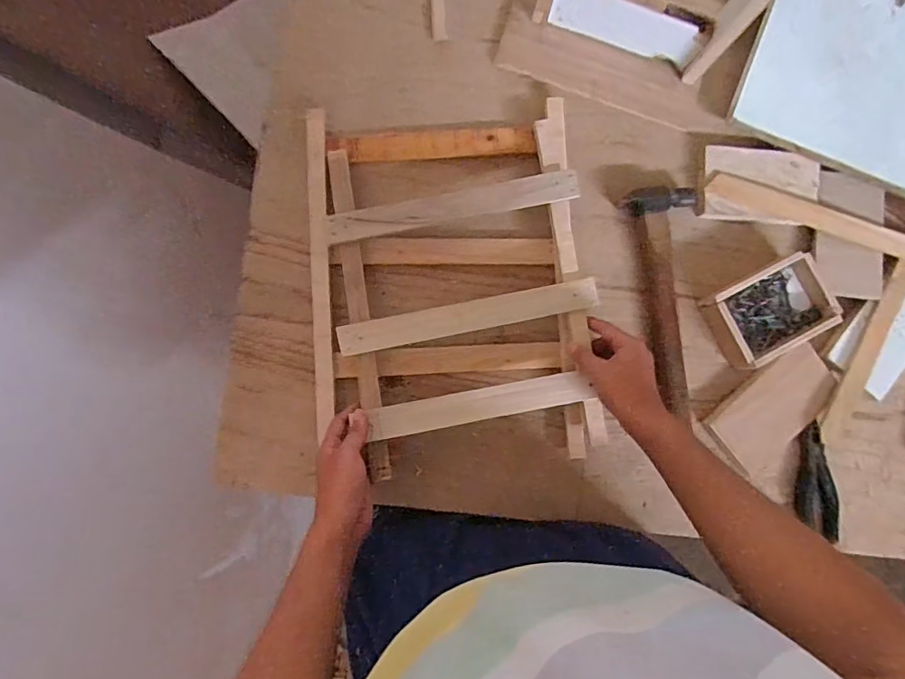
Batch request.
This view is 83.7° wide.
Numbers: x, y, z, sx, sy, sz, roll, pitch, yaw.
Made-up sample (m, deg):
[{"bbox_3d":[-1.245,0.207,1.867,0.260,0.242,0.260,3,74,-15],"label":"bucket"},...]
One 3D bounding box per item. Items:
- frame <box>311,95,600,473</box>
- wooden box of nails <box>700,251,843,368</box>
[{"bbox_3d":[-0.004,-0.066,0.596,0.311,0.073,0.394,-3,90,-2],"label":"frame"},{"bbox_3d":[0.382,-0.033,0.605,0.139,0.035,0.099,-27,91,-2],"label":"wooden box of nails"}]

